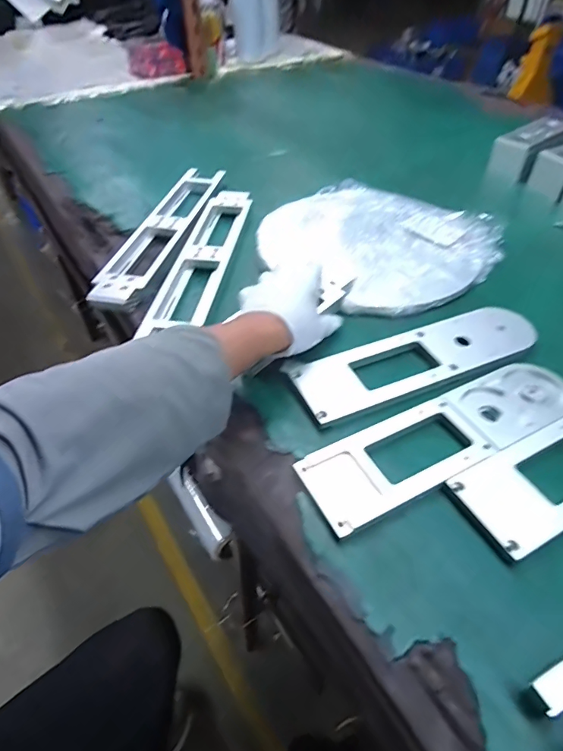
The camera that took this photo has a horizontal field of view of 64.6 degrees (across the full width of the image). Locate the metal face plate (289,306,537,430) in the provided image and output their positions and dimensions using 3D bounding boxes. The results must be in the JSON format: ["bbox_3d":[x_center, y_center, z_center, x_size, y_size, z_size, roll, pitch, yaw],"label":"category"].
[{"bbox_3d":[0.161,-0.020,0.511,0.306,0.007,0.090,-21,51,-16],"label":"metal face plate"}]

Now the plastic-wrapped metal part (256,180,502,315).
[{"bbox_3d":[0.139,-0.211,0.693,0.303,0.039,0.327,-1,48,1],"label":"plastic-wrapped metal part"}]

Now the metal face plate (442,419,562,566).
[{"bbox_3d":[0.296,0.073,0.423,0.296,0.014,0.082,-22,51,-17],"label":"metal face plate"}]

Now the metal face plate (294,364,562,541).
[{"bbox_3d":[0.166,0.057,0.438,0.306,0.013,0.081,-21,51,-17],"label":"metal face plate"}]

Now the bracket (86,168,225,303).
[{"bbox_3d":[-0.188,-0.241,0.719,0.072,0.023,0.408,9,49,9],"label":"bracket"}]

